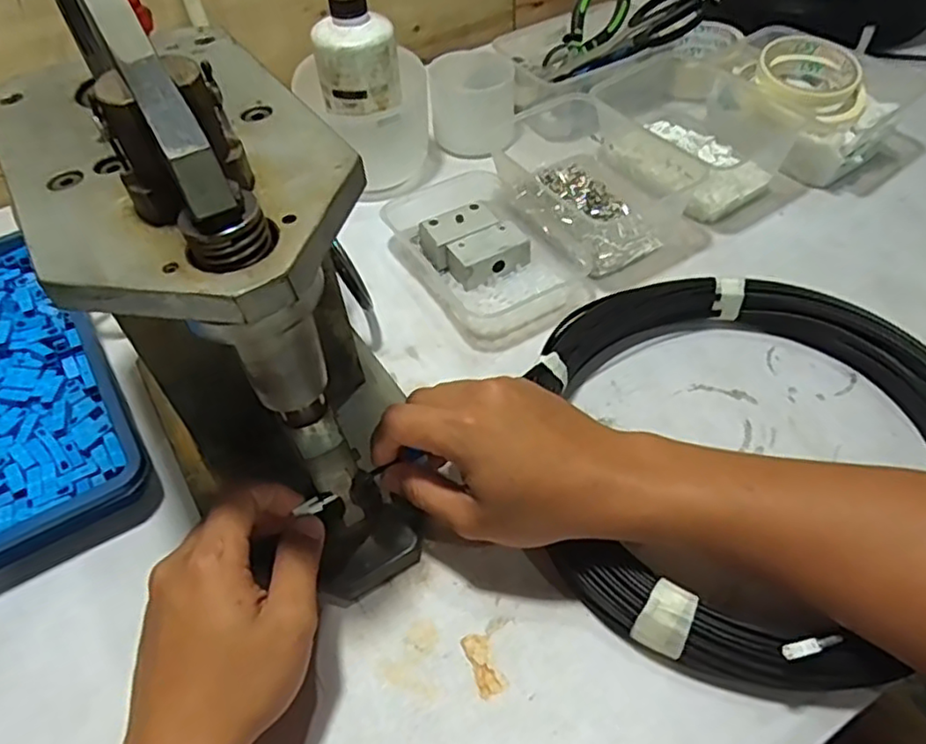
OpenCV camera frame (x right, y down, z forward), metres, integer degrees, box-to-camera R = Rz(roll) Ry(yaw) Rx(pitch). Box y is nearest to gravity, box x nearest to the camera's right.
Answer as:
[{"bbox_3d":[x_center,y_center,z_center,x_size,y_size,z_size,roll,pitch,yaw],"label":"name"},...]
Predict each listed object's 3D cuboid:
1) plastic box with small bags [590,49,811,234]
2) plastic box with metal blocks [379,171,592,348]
[{"bbox_3d":[0.213,-0.229,0.623,0.143,0.064,0.209,-26,53,-17],"label":"plastic box with small bags"},{"bbox_3d":[0.018,-0.112,0.555,0.118,0.034,0.181,-27,53,-18],"label":"plastic box with metal blocks"}]

